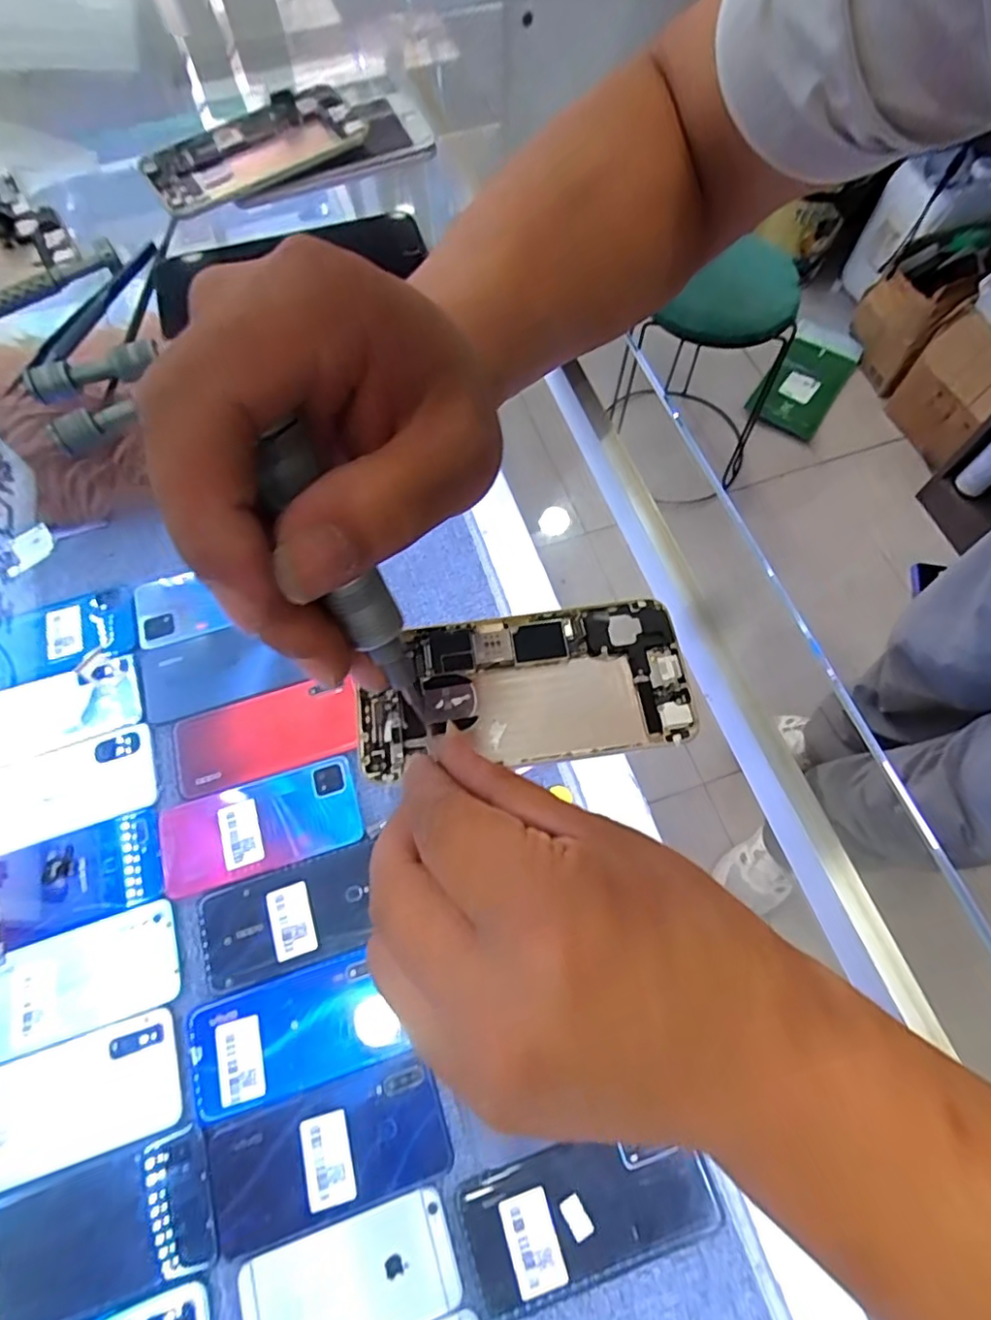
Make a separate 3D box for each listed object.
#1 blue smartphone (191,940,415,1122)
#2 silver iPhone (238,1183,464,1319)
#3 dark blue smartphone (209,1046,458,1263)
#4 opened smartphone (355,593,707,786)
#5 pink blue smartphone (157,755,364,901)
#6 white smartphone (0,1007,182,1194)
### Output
[{"bbox_3d":[-0.147,0.269,0.447,0.147,0.010,0.075,-18,68,-6],"label":"blue smartphone"},{"bbox_3d":[-0.093,0.399,0.393,0.135,0.004,0.065,-18,68,-6],"label":"silver iPhone"},{"bbox_3d":[-0.113,0.333,0.419,0.157,0.005,0.075,-18,68,-6],"label":"dark blue smartphone"},{"bbox_3d":[0.011,0.011,0.259,0.134,0.007,0.066,-8,67,-2],"label":"opened smartphone"},{"bbox_3d":[-0.193,0.135,0.502,0.160,0.004,0.074,-16,68,-6],"label":"pink blue smartphone"},{"bbox_3d":[-0.303,0.310,0.429,0.156,0.004,0.075,-18,68,-6],"label":"white smartphone"}]

